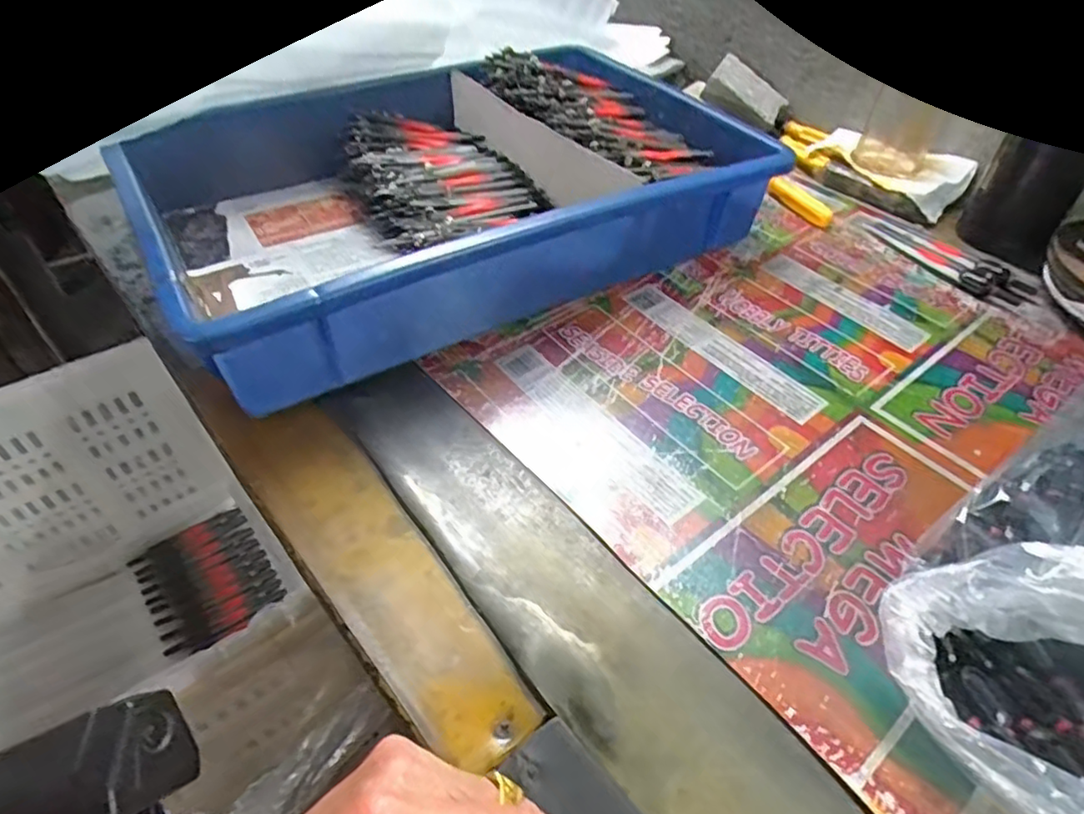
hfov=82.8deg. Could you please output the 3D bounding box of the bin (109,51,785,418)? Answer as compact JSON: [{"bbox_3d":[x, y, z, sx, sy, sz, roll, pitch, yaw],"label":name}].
[{"bbox_3d":[-0.070,-0.178,0.482,0.410,0.095,0.319,-26,53,-25],"label":"bin"}]

